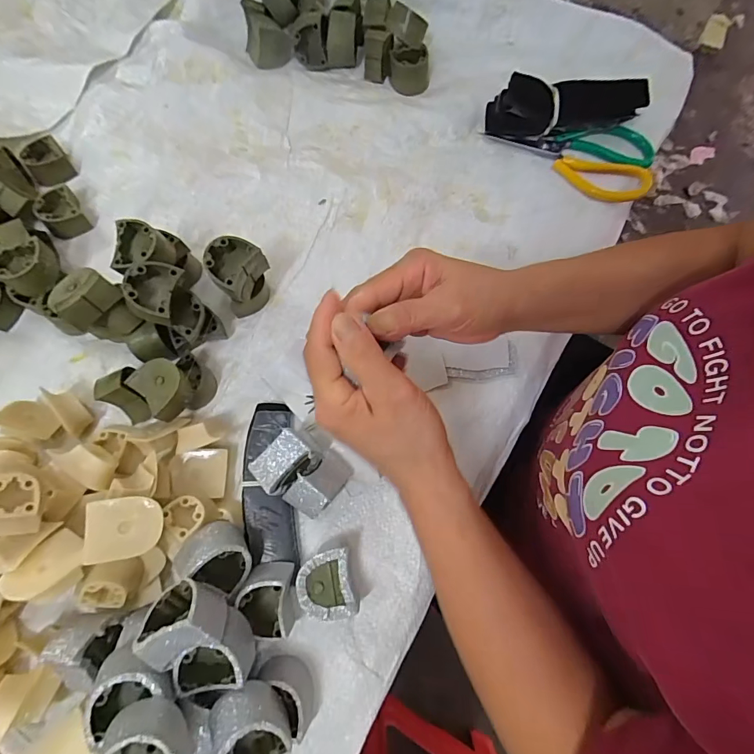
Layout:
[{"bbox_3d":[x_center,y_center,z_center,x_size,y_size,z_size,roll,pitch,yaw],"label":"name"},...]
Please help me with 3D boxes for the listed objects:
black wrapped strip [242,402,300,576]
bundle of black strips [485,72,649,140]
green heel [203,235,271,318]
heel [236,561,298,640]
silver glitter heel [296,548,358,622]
[{"bbox_3d":[-0.096,0.092,0.364,0.043,0.007,0.139,-6,74,-3],"label":"black wrapped strip"},{"bbox_3d":[0.206,-0.295,0.456,0.158,0.063,0.030,2,74,-1],"label":"bundle of black strips"},{"bbox_3d":[-0.128,-0.093,0.386,0.037,0.078,0.050,30,75,7],"label":"green heel"},{"bbox_3d":[-0.086,0.176,0.326,0.037,0.039,0.051,-2,74,-2],"label":"heel"},{"bbox_3d":[-0.040,0.168,0.334,0.044,0.032,0.048,-13,74,-5],"label":"silver glitter heel"}]

